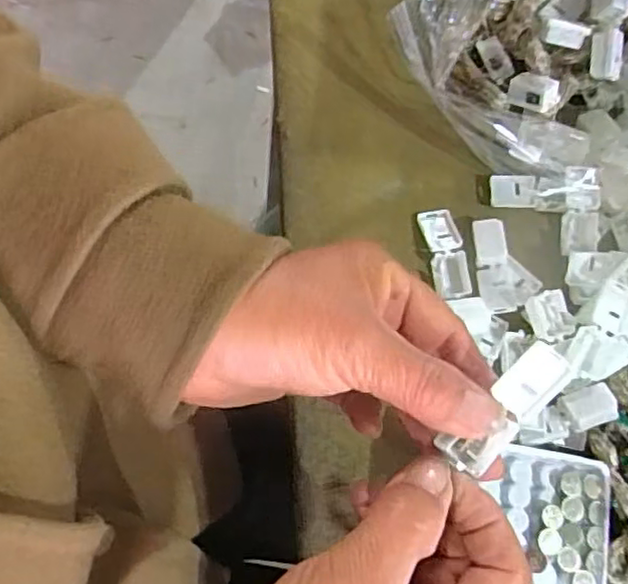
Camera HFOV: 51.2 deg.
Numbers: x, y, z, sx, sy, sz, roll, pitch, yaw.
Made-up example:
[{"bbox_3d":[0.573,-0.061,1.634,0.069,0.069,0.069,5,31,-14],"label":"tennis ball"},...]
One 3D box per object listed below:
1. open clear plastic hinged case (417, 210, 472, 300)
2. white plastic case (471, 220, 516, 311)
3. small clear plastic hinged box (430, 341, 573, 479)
[{"bbox_3d":[0.076,-0.022,0.377,0.021,0.005,0.054,-8,74,-8],"label":"open clear plastic hinged case"},{"bbox_3d":[0.102,-0.014,0.375,0.017,0.010,0.055,-2,73,-6],"label":"white plastic case"},{"bbox_3d":[0.070,0.042,0.241,0.023,0.012,0.054,38,94,-23],"label":"small clear plastic hinged box"}]

